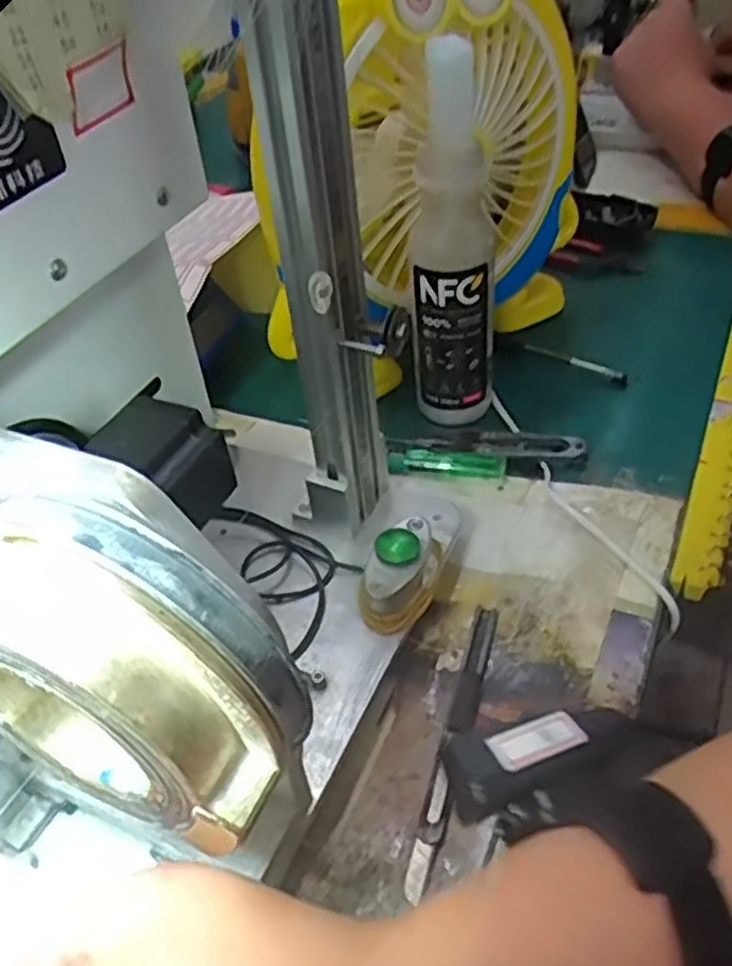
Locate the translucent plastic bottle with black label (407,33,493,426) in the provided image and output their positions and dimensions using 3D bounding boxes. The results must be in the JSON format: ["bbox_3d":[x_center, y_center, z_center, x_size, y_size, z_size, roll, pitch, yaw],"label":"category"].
[{"bbox_3d":[0.053,-0.136,0.465,0.052,0.221,0.044,4,45,11],"label":"translucent plastic bottle with black label"}]

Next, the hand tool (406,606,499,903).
[{"bbox_3d":[0.043,0.118,0.366,0.012,0.006,0.146,10,46,16],"label":"hand tool"}]

